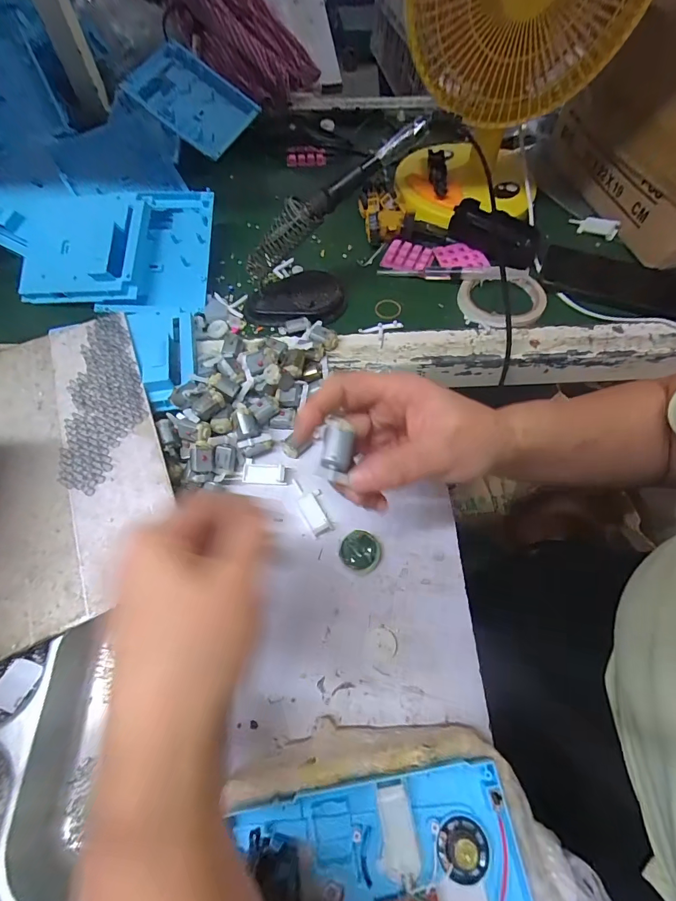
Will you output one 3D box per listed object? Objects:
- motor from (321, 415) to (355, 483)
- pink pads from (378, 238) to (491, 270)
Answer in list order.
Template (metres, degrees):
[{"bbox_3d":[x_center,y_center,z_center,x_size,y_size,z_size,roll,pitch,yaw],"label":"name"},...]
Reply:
[{"bbox_3d":[-0.003,-0.001,0.218,0.019,0.016,0.033,10,83,-35],"label":"motor"},{"bbox_3d":[0.122,-0.245,0.494,0.128,0.010,0.047,5,63,3],"label":"pink pads"}]

